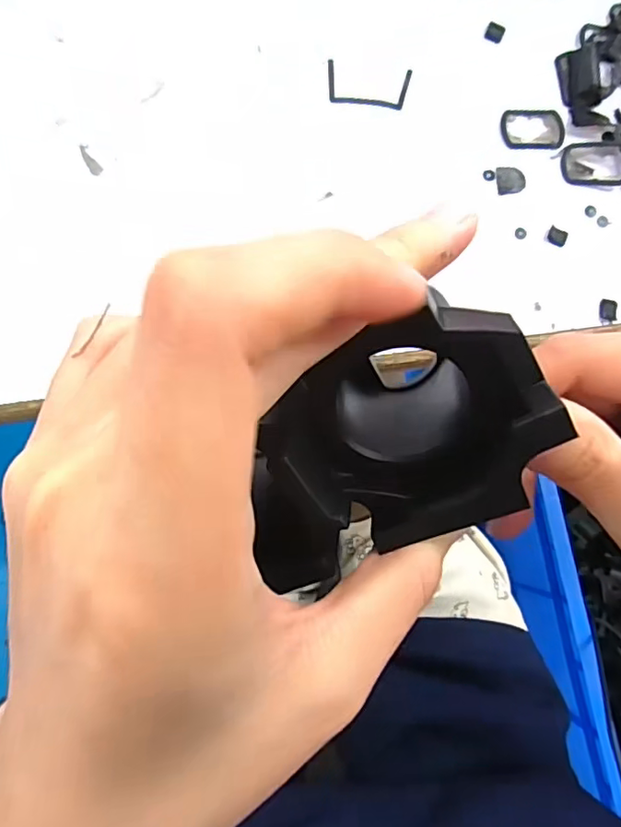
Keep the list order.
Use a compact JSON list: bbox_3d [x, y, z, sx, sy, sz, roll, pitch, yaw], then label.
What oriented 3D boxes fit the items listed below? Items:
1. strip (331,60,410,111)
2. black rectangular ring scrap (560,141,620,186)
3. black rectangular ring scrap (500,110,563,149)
[{"bbox_3d":[0.022,-0.125,0.209,0.032,0.004,0.017,6,82,-4],"label":"strip"},{"bbox_3d":[0.109,-0.097,0.211,0.025,0.005,0.017,4,82,-4],"label":"black rectangular ring scrap"},{"bbox_3d":[0.086,-0.110,0.211,0.025,0.004,0.017,-3,83,-5],"label":"black rectangular ring scrap"}]

